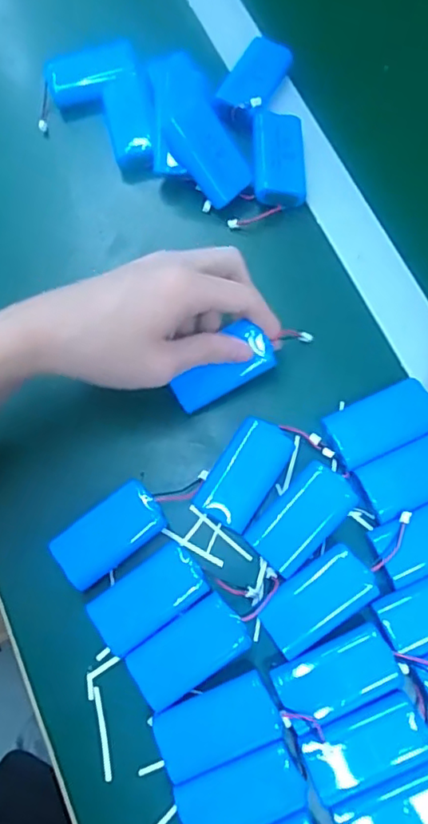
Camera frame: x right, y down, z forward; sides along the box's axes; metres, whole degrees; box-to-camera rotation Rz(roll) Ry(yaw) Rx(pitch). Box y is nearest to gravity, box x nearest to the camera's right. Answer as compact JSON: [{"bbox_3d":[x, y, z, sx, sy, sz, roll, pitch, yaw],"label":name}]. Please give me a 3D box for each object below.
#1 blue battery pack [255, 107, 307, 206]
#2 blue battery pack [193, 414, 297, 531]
[{"bbox_3d":[0.047,-0.183,0.422,0.036,0.024,0.070,-1,74,1],"label":"blue battery pack"},{"bbox_3d":[0.020,0.039,0.368,0.038,0.015,0.068,32,77,10],"label":"blue battery pack"}]

